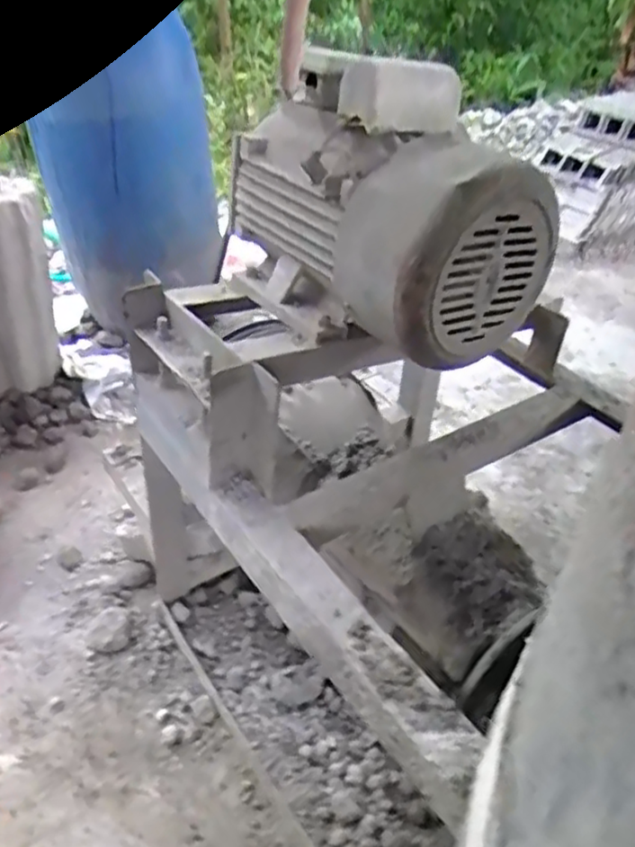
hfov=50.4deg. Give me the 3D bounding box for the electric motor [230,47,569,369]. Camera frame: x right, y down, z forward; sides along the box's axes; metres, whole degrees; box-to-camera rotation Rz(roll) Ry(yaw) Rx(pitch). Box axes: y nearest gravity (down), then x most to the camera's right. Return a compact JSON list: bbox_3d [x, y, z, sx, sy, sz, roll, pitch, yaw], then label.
[{"bbox_3d":[0.071,-0.290,0.855,0.209,0.241,0.405,-21,44,-30],"label":"electric motor"}]

